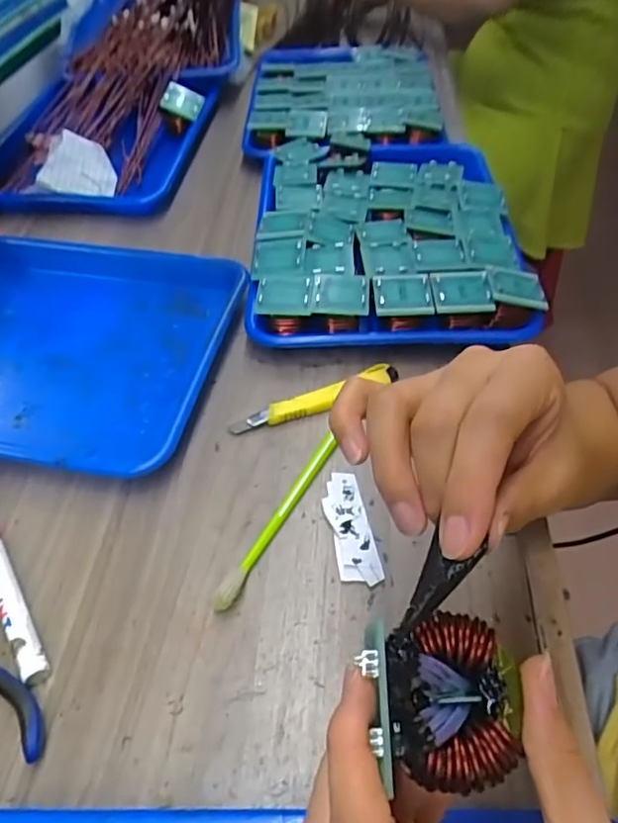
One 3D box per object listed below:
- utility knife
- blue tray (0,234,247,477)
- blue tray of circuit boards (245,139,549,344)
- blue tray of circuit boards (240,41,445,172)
[{"bbox_3d":[0.006,-0.009,0.449,0.140,0.014,0.020,-23,53,-16],"label":"utility knife"},{"bbox_3d":[-0.212,-0.061,0.485,0.277,0.029,0.244,8,51,9],"label":"blue tray"},{"bbox_3d":[0.072,-0.183,0.569,0.246,0.053,0.330,-2,50,0],"label":"blue tray of circuit boards"},{"bbox_3d":[0.045,-0.399,0.745,0.237,0.058,0.380,-1,50,2],"label":"blue tray of circuit boards"}]

